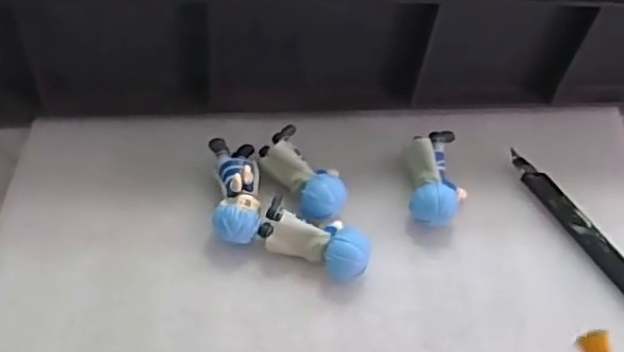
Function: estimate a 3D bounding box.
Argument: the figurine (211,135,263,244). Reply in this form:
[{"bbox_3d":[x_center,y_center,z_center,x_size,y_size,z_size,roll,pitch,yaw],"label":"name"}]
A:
[{"bbox_3d":[-0.044,0.008,0.387,0.027,0.031,0.067,-2,53,-8],"label":"figurine"}]

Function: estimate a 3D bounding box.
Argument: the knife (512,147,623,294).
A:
[{"bbox_3d":[0.171,0.036,0.408,0.016,0.007,0.136,-24,58,-22],"label":"knife"}]

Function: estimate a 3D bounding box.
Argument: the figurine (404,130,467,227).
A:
[{"bbox_3d":[0.079,0.002,0.413,0.035,0.024,0.066,3,52,-4],"label":"figurine"}]

